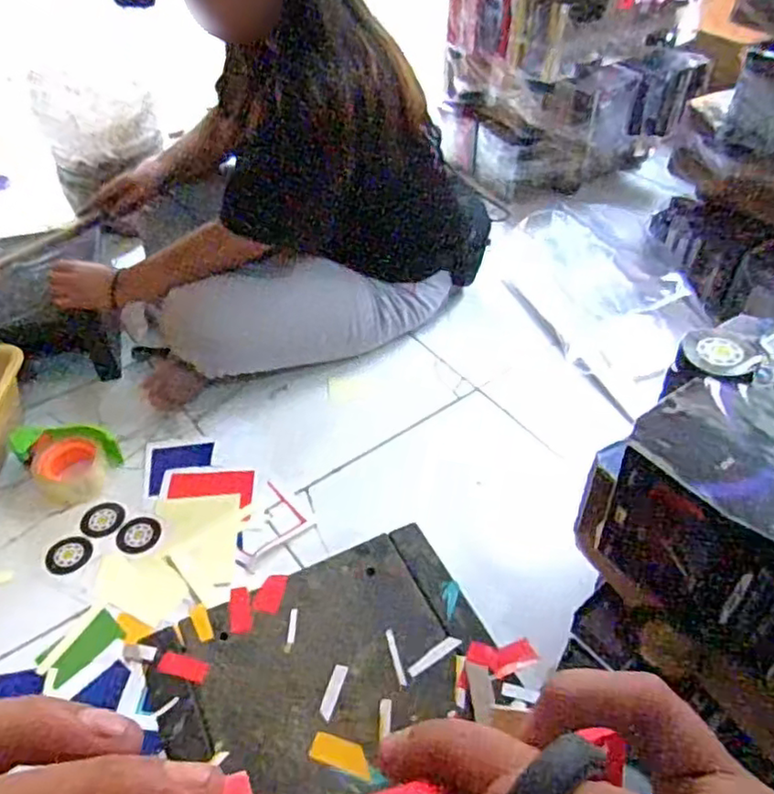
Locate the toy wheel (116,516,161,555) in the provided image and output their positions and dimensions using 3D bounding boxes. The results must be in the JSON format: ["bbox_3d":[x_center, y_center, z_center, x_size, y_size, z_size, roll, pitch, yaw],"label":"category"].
[{"bbox_3d":[-0.335,0.186,0.892,0.055,0.006,0.061,-2,45,-2],"label":"toy wheel"}]

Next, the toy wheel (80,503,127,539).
[{"bbox_3d":[-0.393,0.168,0.913,0.056,0.004,0.056,0,45,0],"label":"toy wheel"}]

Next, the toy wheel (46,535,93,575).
[{"bbox_3d":[-0.419,0.205,0.869,0.058,0.009,0.057,0,45,0],"label":"toy wheel"}]

